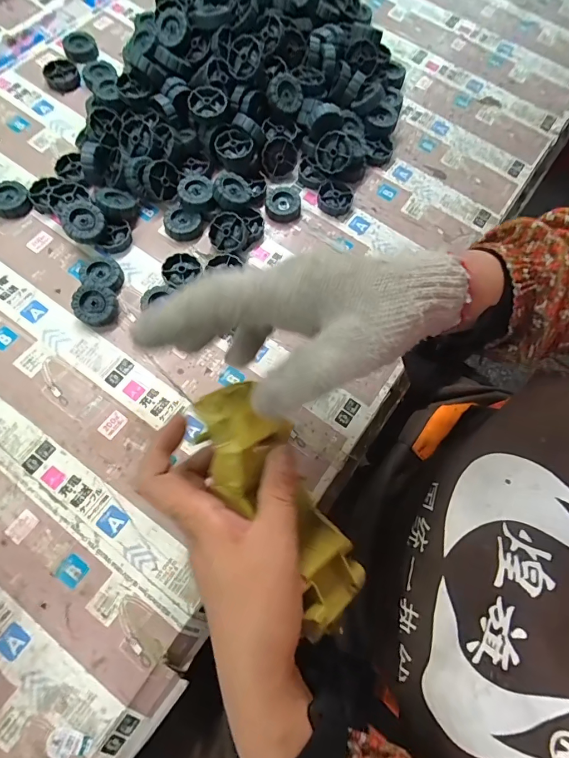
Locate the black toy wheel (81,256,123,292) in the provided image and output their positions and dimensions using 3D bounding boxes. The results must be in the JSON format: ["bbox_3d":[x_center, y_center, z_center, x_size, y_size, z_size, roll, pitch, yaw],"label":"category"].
[{"bbox_3d":[-0.180,-0.104,0.400,0.038,0.018,0.034,18,71,1],"label":"black toy wheel"}]

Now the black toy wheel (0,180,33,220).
[{"bbox_3d":[-0.285,-0.186,0.419,0.038,0.014,0.038,1,72,-4],"label":"black toy wheel"}]

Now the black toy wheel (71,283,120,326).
[{"bbox_3d":[-0.178,-0.070,0.383,0.039,0.020,0.039,1,72,-4],"label":"black toy wheel"}]

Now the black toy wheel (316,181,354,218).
[{"bbox_3d":[0.056,-0.202,0.452,0.039,0.011,0.039,1,72,-4],"label":"black toy wheel"}]

